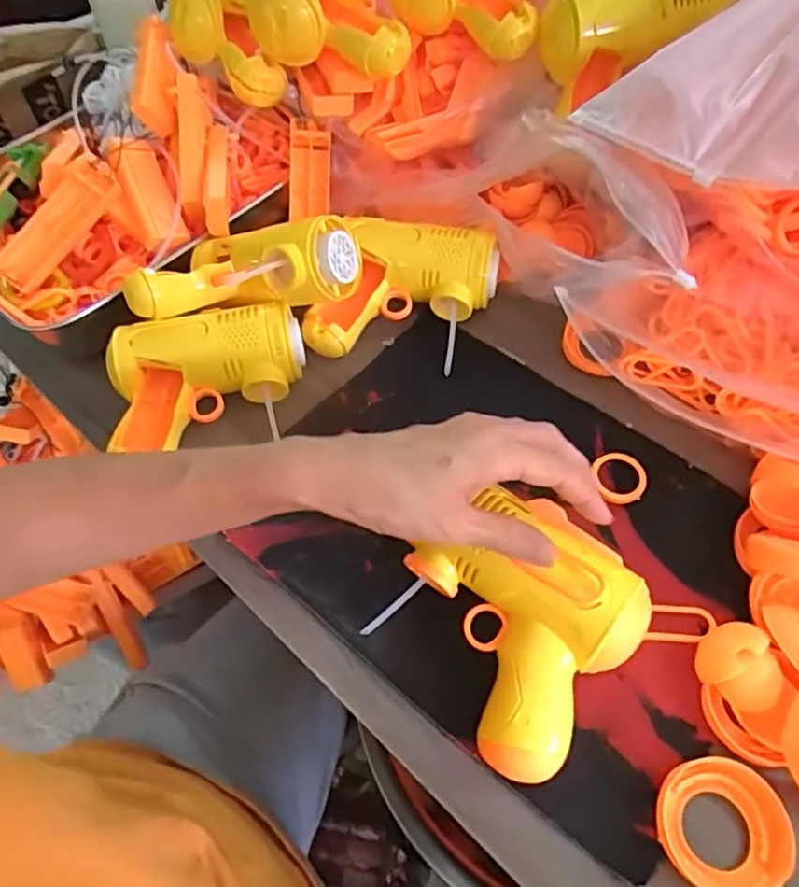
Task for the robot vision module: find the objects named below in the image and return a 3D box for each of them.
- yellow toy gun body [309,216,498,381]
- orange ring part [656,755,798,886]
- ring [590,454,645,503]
[{"bbox_3d":[0.003,-0.113,0.468,0.129,0.051,0.100,8,59,9],"label":"yellow toy gun body"},{"bbox_3d":[0.153,0.181,0.293,0.056,0.012,0.057,-17,59,-7],"label":"orange ring part"},{"bbox_3d":[0.144,0.022,0.403,0.029,0.006,0.034,-9,58,-2],"label":"ring"}]

